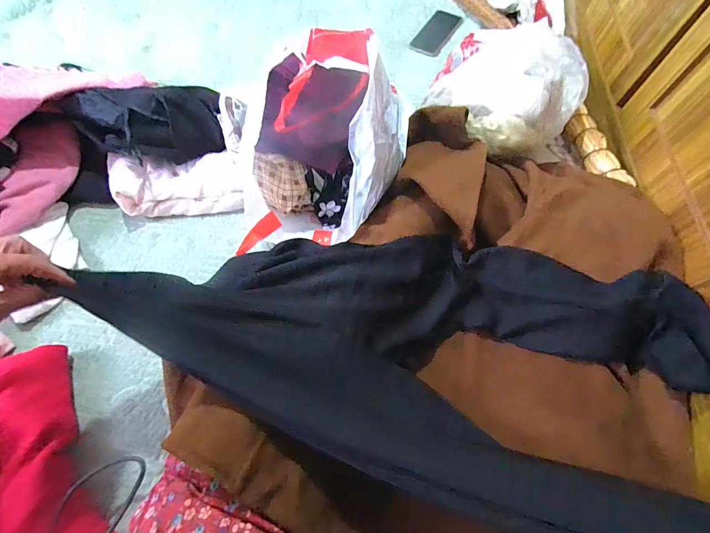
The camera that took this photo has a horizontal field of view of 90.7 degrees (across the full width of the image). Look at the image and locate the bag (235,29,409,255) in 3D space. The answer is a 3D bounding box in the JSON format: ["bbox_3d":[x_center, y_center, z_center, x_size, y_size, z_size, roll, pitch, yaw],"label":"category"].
[{"bbox_3d":[-0.047,-0.159,0.517,0.214,0.244,0.238,11,62,2],"label":"bag"}]

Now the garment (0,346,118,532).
[{"bbox_3d":[-0.370,0.240,0.394,0.114,0.081,0.294,-27,67,-17],"label":"garment"}]

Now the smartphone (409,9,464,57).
[{"bbox_3d":[0.207,-0.592,0.890,0.078,0.004,0.151,31,75,14],"label":"smartphone"}]

